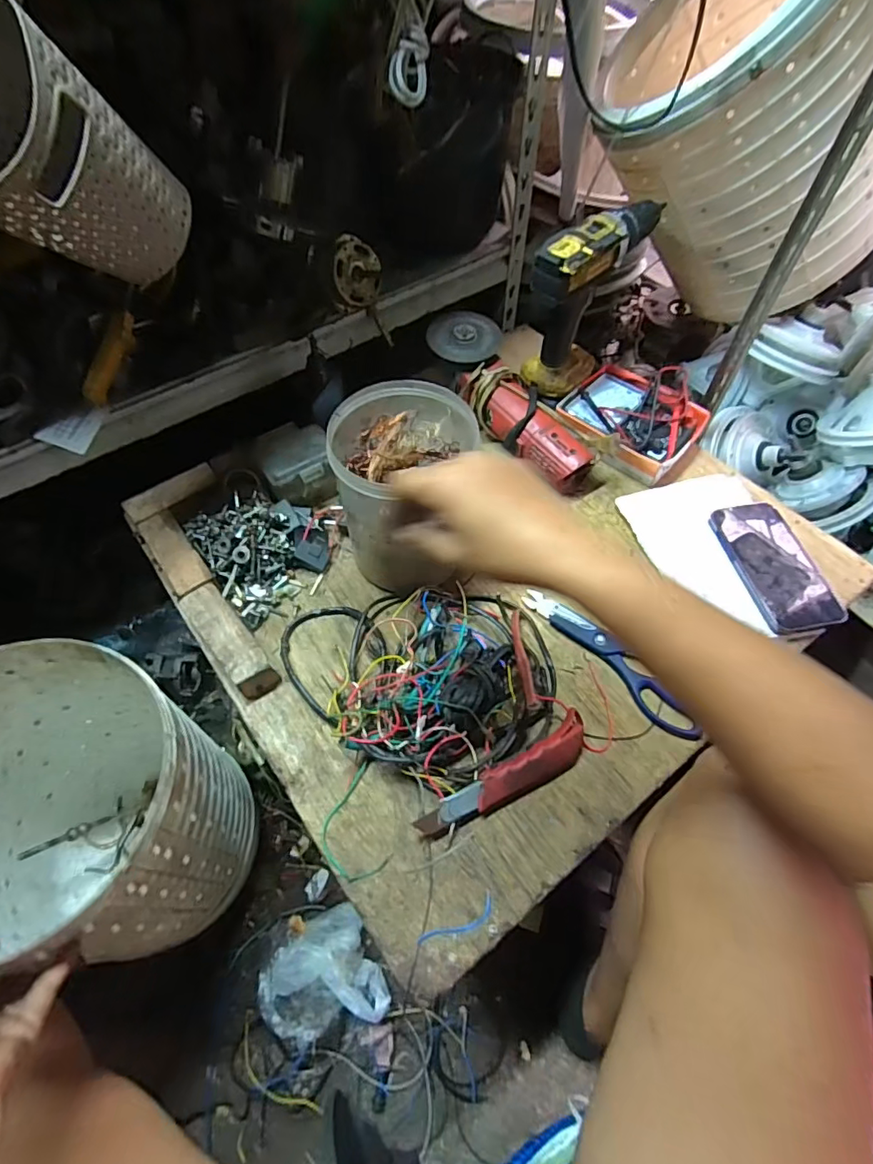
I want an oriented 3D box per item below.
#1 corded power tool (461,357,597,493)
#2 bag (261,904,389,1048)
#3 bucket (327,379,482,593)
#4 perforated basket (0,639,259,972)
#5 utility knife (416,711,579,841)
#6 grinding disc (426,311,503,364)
[{"bbox_3d":[0.120,-0.199,0.677,0.077,0.070,0.201,-33,65,-19],"label":"corded power tool"},{"bbox_3d":[-0.140,0.472,0.636,0.141,0.054,0.125,-17,61,-11],"label":"bag"},{"bbox_3d":[-0.030,-0.092,0.543,0.132,0.167,0.141,13,60,6],"label":"bucket"},{"bbox_3d":[-0.347,0.240,0.547,0.253,0.320,0.245,16,60,8],"label":"perforated basket"},{"bbox_3d":[0.065,0.178,0.470,0.173,0.028,0.036,-29,64,-17],"label":"utility knife"},{"bbox_3d":[0.038,-0.322,0.695,0.087,0.010,0.085,-1,76,3],"label":"grinding disc"}]

